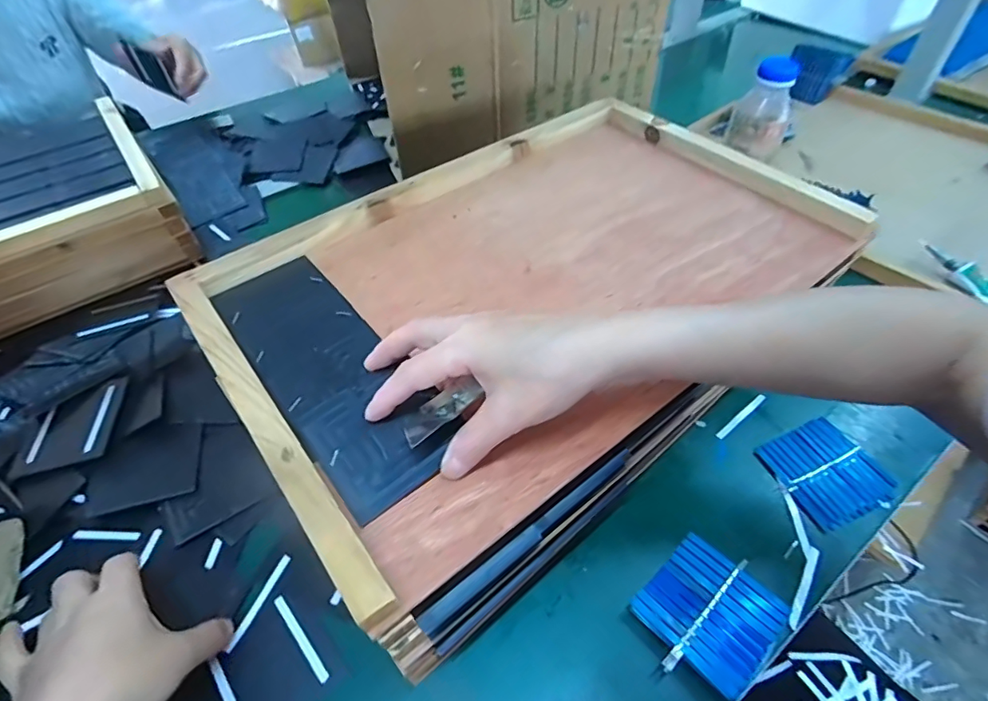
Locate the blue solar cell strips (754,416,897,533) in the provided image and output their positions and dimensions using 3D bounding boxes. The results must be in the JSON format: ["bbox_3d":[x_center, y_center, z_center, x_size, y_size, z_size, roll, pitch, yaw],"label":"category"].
[{"bbox_3d":[0.260,0.093,0.396,0.078,0.007,0.075,-19,50,-13],"label":"blue solar cell strips"}]

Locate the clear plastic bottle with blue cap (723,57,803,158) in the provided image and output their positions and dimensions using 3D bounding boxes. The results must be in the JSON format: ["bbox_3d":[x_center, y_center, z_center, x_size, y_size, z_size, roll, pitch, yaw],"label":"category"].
[{"bbox_3d":[0.306,-0.273,0.573,0.061,0.111,0.055,19,52,19],"label":"clear plastic bottle with blue cap"}]

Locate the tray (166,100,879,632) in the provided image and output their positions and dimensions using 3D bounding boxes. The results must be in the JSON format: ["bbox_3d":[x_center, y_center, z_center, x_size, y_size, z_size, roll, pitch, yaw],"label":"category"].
[{"bbox_3d":[0.034,-0.071,0.395,0.462,0.027,0.296,-31,57,-24],"label":"tray"}]

